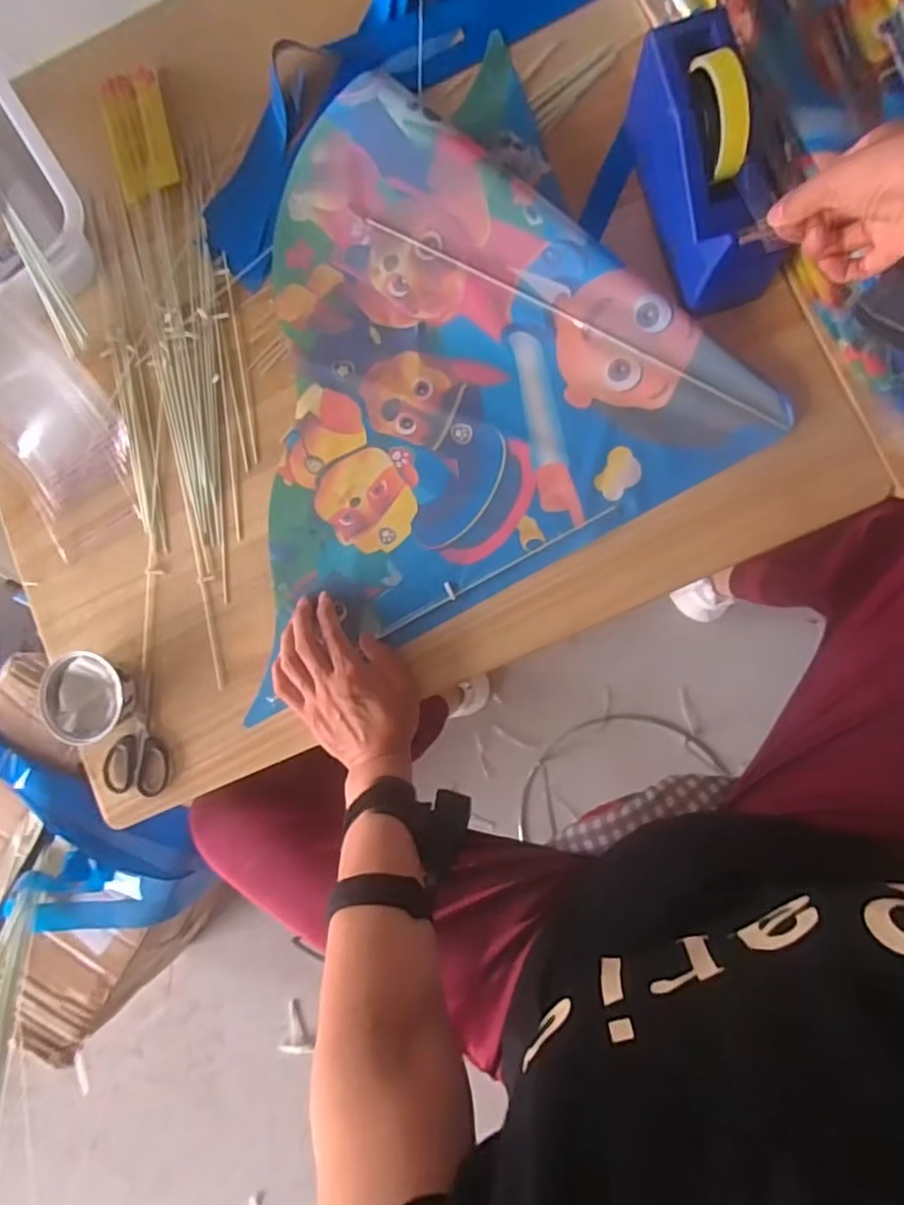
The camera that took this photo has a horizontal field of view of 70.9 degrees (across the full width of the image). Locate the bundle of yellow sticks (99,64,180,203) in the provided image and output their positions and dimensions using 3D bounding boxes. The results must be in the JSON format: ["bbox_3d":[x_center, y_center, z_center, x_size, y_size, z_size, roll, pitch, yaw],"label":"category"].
[{"bbox_3d":[-0.315,-0.475,0.643,0.060,0.012,0.124,-12,85,4],"label":"bundle of yellow sticks"}]

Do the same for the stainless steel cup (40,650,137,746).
[{"bbox_3d":[-0.342,0.089,0.598,0.071,0.035,0.082,-14,85,4],"label":"stainless steel cup"}]

